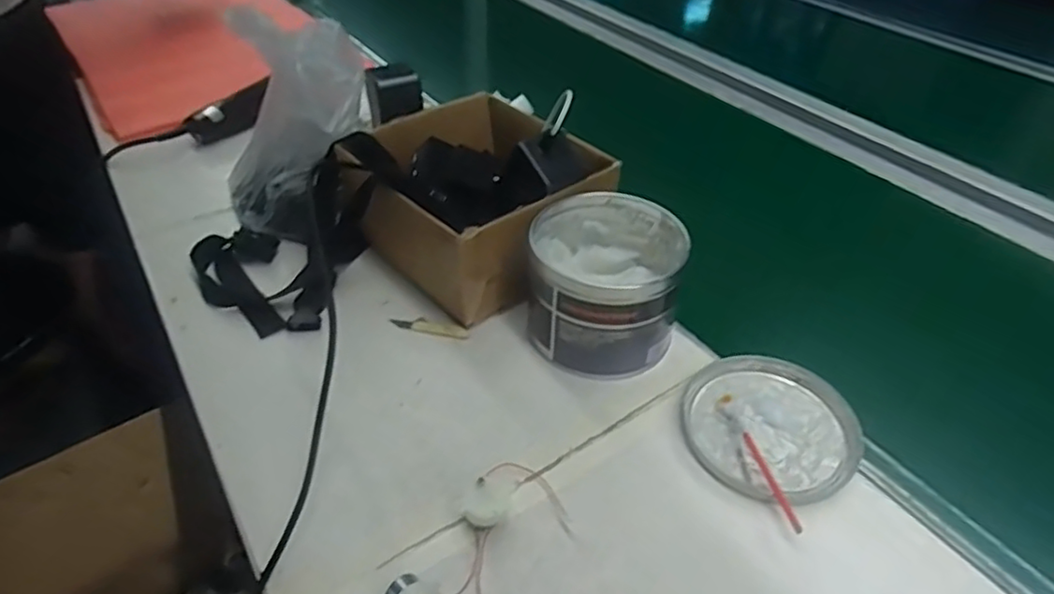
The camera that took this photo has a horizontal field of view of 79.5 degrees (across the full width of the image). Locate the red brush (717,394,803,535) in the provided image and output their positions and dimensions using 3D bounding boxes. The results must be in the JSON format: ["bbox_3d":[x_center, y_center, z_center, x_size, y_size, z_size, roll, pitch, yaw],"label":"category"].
[{"bbox_3d":[0.171,0.120,0.468,0.014,0.010,0.122,-8,41,-10],"label":"red brush"}]

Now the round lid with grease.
[{"bbox_3d":[0.187,0.098,0.495,0.126,0.012,0.133,1,42,-1],"label":"round lid with grease"}]

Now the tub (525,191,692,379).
[{"bbox_3d":[0.066,-0.015,0.545,0.121,0.105,0.127,1,42,-1],"label":"tub"}]

